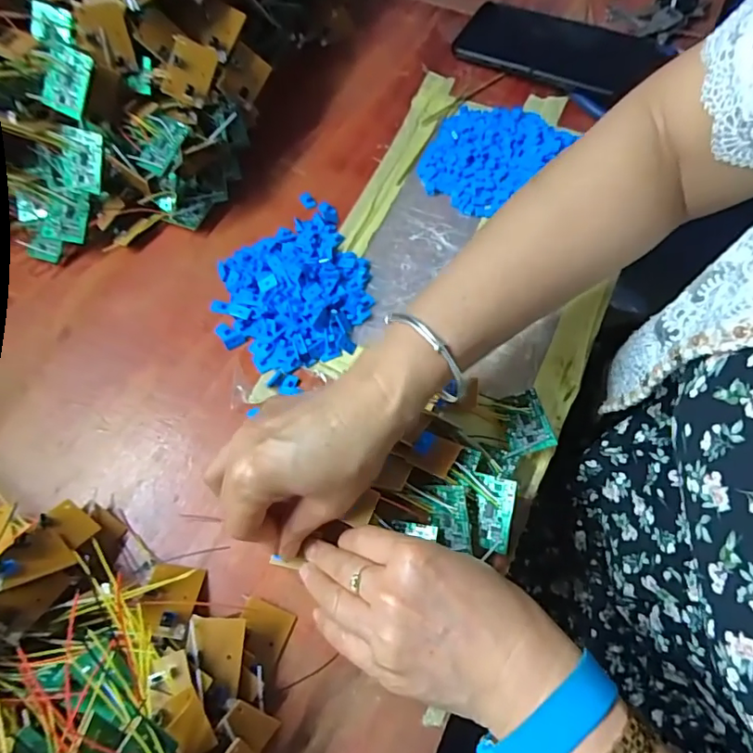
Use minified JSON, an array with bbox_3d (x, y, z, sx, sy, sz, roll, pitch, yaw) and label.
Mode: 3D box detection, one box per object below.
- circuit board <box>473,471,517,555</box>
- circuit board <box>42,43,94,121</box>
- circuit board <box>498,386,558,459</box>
[{"bbox_3d":[0.069,0.082,0.319,0.026,0.004,0.042,7,84,34],"label":"circuit board"},{"bbox_3d":[-0.223,-0.213,0.381,0.032,0.005,0.043,20,108,4],"label":"circuit board"},{"bbox_3d":[0.099,0.030,0.351,0.030,0.008,0.044,-9,65,-1],"label":"circuit board"}]

